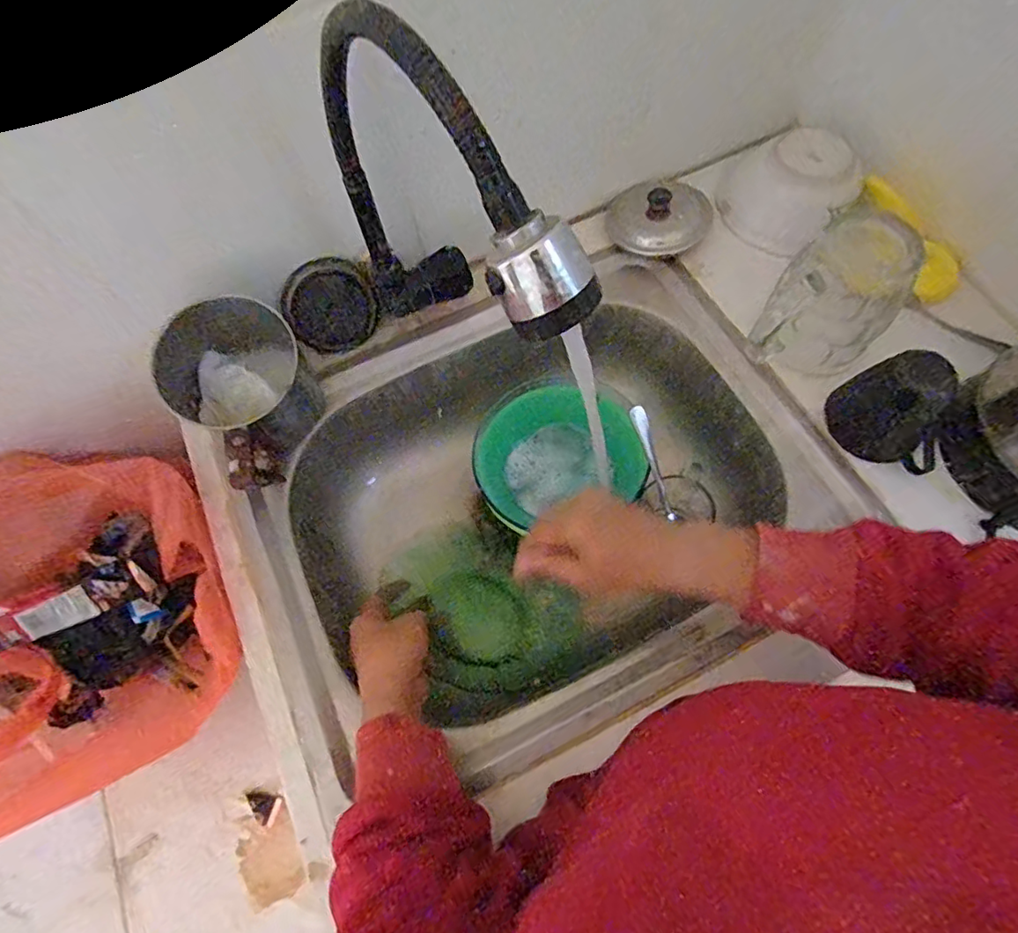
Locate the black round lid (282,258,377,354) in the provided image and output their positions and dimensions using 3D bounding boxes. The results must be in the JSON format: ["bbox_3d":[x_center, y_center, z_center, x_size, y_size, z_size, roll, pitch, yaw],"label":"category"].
[{"bbox_3d":[-0.166,-0.150,0.524,0.081,0.083,0.009,-39,33,-15],"label":"black round lid"}]

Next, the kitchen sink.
[{"bbox_3d":[0.008,0.032,0.542,0.521,0.152,0.395,-25,67,-8],"label":"kitchen sink"}]

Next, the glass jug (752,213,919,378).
[{"bbox_3d":[0.275,-0.137,0.480,0.095,0.118,0.099,27,70,14],"label":"glass jug"}]

